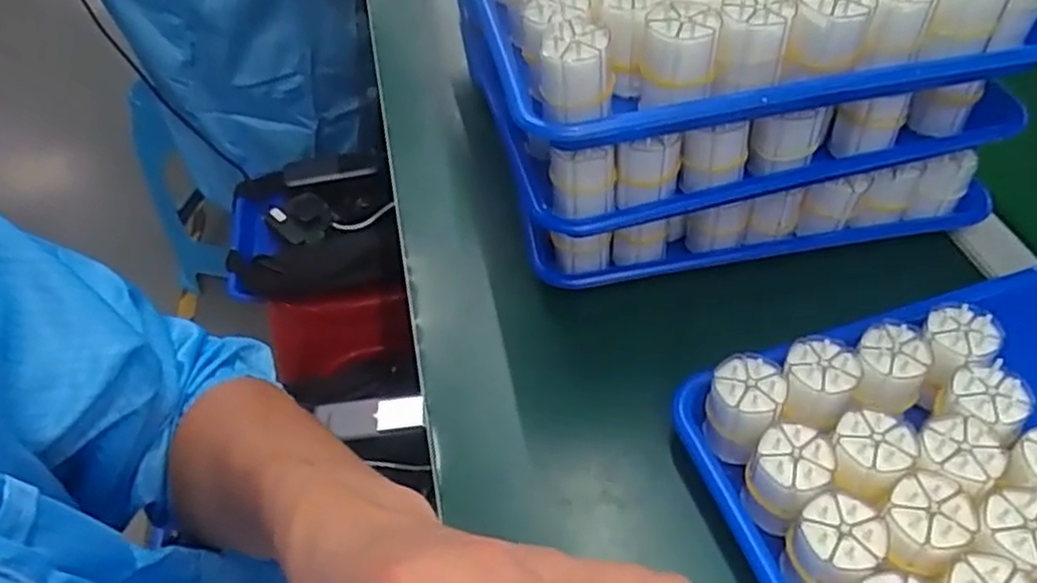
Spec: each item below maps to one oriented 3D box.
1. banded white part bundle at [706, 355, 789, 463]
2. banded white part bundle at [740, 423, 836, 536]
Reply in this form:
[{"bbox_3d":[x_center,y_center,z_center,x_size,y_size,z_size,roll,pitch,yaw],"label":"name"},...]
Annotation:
[{"bbox_3d":[0.124,0.065,0.412,0.037,0.052,0.039,-2,49,2],"label":"banded white part bundle"},{"bbox_3d":[0.138,0.097,0.381,0.035,0.049,0.036,-2,49,2],"label":"banded white part bundle"}]

